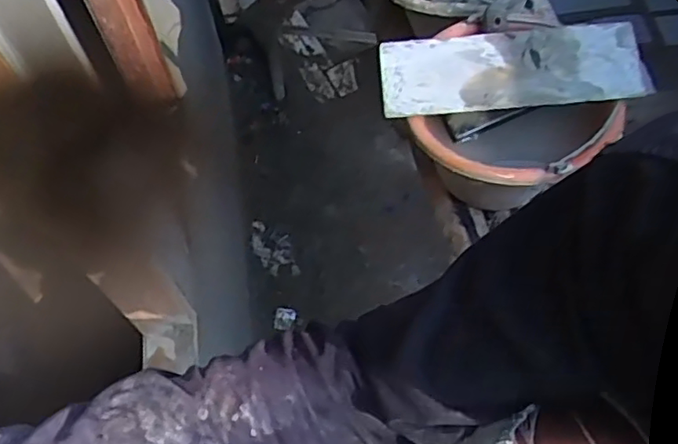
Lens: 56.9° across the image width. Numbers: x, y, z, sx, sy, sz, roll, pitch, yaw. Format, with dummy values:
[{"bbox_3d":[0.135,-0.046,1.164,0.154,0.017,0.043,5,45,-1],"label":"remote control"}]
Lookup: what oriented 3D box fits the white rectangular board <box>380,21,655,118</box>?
[{"bbox_3d":[0.201,-0.180,0.731,0.294,0.016,0.093,-4,77,2],"label":"white rectangular board"}]

